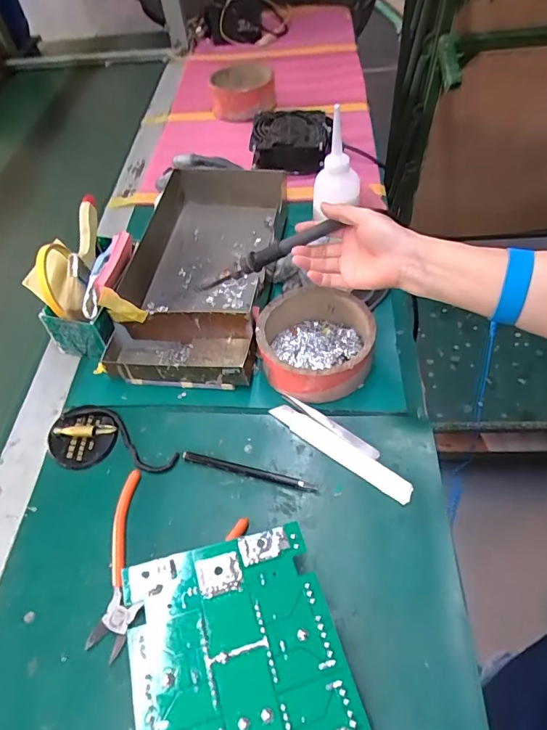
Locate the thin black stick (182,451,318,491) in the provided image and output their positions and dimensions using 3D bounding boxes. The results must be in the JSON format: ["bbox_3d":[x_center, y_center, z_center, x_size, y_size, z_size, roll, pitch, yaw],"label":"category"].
[{"bbox_3d":[-0.025,0.103,0.442,0.131,0.006,0.009,10,56,12],"label":"thin black stick"}]

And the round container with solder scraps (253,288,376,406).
[{"bbox_3d":[0.044,-0.027,0.494,0.124,0.053,0.125,-3,54,4],"label":"round container with solder scraps"}]

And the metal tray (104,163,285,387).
[{"bbox_3d":[-0.090,-0.126,0.576,0.171,0.061,0.329,3,55,8],"label":"metal tray"}]

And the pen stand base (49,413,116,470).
[{"bbox_3d":[-0.197,0.076,0.471,0.065,0.015,0.060,-3,54,4],"label":"pen stand base"}]

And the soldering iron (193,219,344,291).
[{"bbox_3d":[-0.011,-0.116,0.487,0.175,0.017,0.016,-21,50,26],"label":"soldering iron"}]

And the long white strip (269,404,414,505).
[{"bbox_3d":[0.064,0.083,0.449,0.155,0.005,0.022,30,63,24],"label":"long white strip"}]

